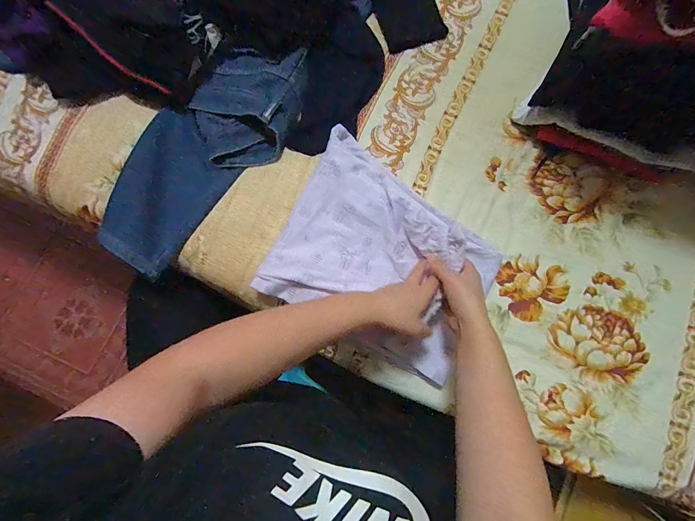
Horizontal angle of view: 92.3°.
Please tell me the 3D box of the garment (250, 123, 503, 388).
[{"bbox_3d":[0.046,-0.021,0.523,0.330,0.080,0.288,28,80,6],"label":"garment"}]

